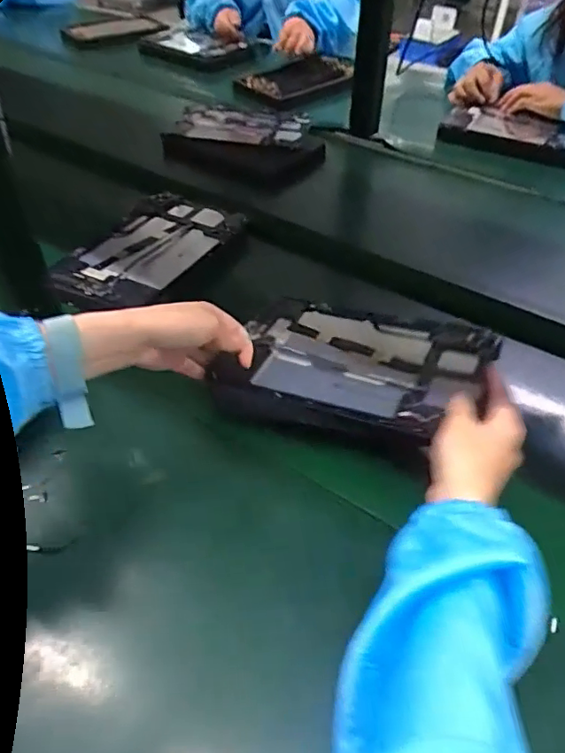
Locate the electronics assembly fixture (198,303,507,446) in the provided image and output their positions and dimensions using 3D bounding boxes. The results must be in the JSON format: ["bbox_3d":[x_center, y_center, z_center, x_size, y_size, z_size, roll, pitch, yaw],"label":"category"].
[{"bbox_3d":[0.066,-0.013,0.525,0.231,0.025,0.164,13,48,19],"label":"electronics assembly fixture"}]

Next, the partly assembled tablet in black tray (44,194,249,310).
[{"bbox_3d":[-0.171,-0.166,0.728,0.149,0.029,0.266,18,46,19],"label":"partly assembled tablet in black tray"}]

